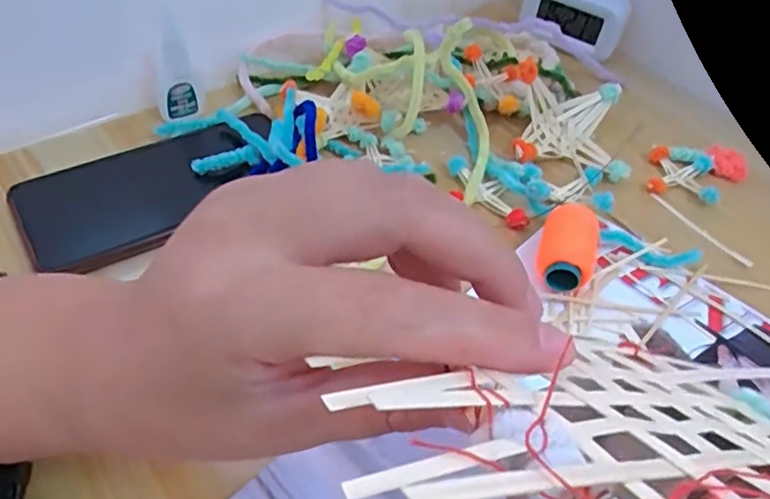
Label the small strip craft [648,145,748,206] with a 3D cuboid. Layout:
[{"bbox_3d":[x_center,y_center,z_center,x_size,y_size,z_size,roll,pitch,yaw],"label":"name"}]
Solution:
[{"bbox_3d":[0.221,-0.053,0.430,0.073,0.013,0.052,10,48,1],"label":"small strip craft"}]

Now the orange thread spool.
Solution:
[{"bbox_3d":[0.104,0.002,0.345,0.030,0.029,0.051,18,49,8],"label":"orange thread spool"}]

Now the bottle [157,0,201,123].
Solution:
[{"bbox_3d":[-0.142,-0.124,0.407,0.028,0.081,0.022,-10,51,-16],"label":"bottle"}]

